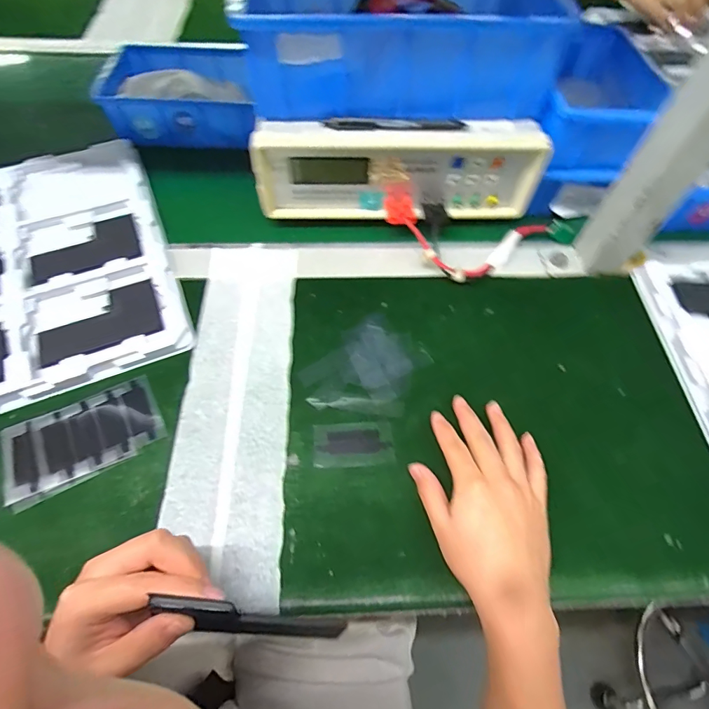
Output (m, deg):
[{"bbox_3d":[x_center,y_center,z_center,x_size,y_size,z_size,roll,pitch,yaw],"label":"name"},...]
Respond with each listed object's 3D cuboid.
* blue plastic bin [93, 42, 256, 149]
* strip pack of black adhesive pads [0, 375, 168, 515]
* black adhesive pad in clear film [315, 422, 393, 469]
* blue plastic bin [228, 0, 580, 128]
[{"bbox_3d":[-0.223,-0.336,0.547,0.191,0.068,0.147,-4,59,-2],"label":"blue plastic bin"},{"bbox_3d":[-0.223,0.069,0.340,0.119,0.008,0.072,-25,62,-14],"label":"strip pack of black adhesive pads"},{"bbox_3d":[-0.001,0.075,0.346,0.065,0.004,0.037,-4,59,-2],"label":"black adhesive pad in clear film"},{"bbox_3d":[0.054,-0.338,0.432,0.289,0.120,0.221,-2,60,-3],"label":"blue plastic bin"}]

